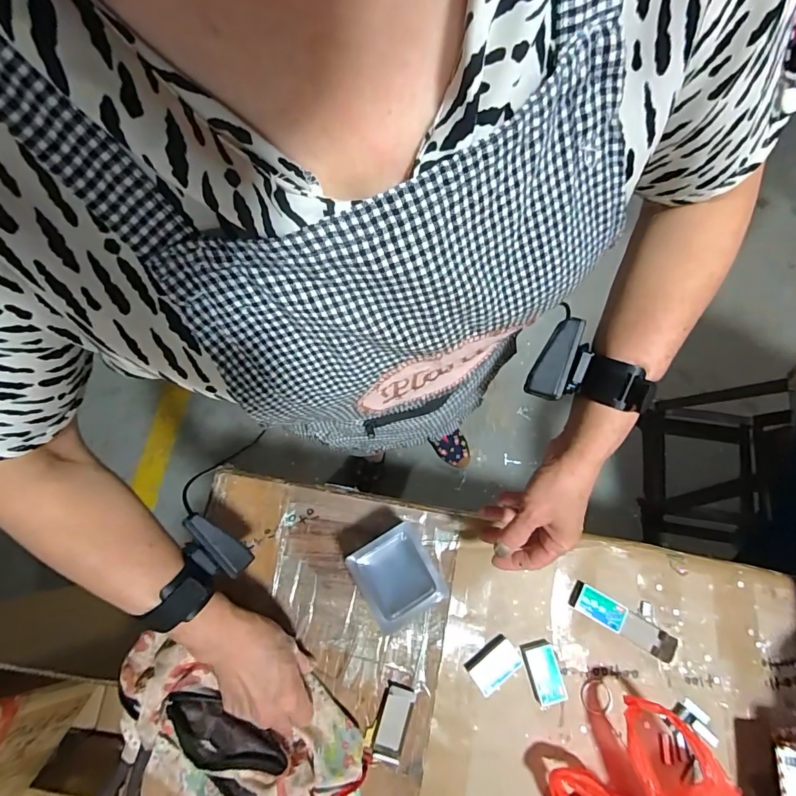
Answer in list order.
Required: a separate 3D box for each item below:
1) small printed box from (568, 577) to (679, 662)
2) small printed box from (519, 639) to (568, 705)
[{"bbox_3d":[0.238,0.236,0.460,0.108,0.014,0.029,30,76,6],"label":"small printed box"},{"bbox_3d":[0.151,0.283,0.448,0.033,0.015,0.053,-14,76,-5],"label":"small printed box"}]

